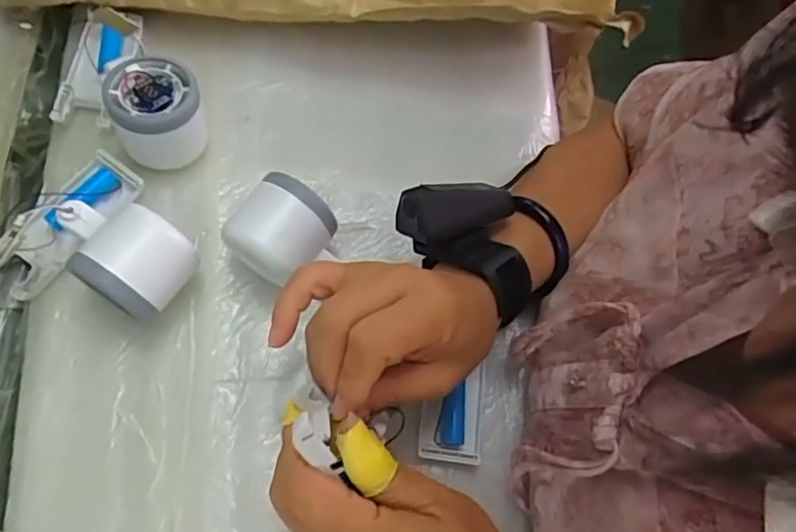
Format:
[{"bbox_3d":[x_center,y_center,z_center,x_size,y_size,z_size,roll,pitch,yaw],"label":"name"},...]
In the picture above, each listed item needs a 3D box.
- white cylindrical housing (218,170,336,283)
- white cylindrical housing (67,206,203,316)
[{"bbox_3d":[-0.076,-0.019,0.382,0.055,0.053,0.058,38,68,7],"label":"white cylindrical housing"},{"bbox_3d":[-0.158,0.001,0.365,0.058,0.059,0.054,33,67,5],"label":"white cylindrical housing"}]

